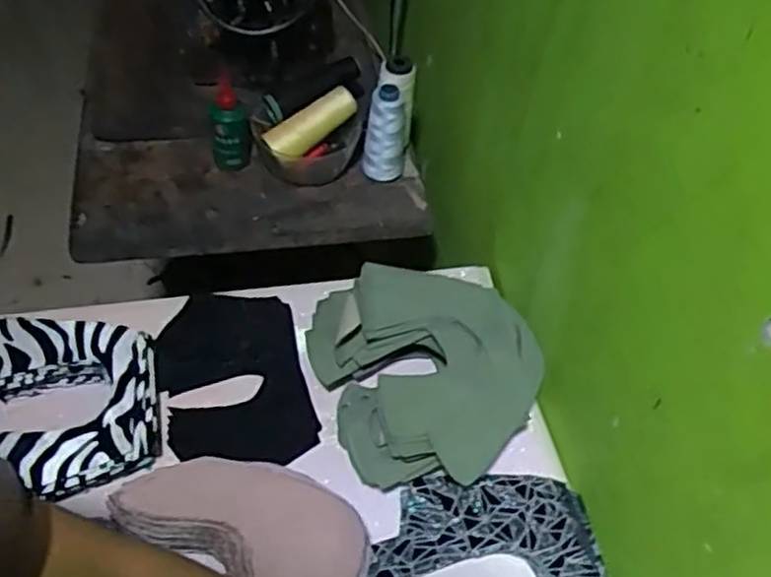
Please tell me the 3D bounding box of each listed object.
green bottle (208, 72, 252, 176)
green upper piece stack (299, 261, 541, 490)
[{"bbox_3d":[-0.173,-0.184,0.796,0.041,0.103,0.034,-4,51,-9],"label":"green bottle"},{"bbox_3d":[0.041,0.066,0.618,0.184,0.065,0.191,-17,54,-19],"label":"green upper piece stack"}]

